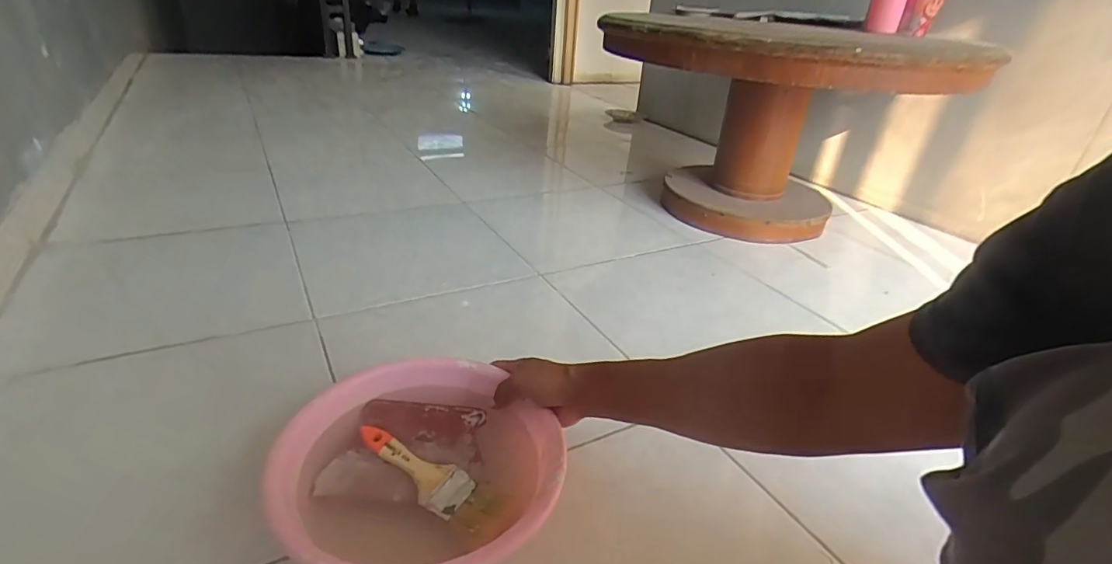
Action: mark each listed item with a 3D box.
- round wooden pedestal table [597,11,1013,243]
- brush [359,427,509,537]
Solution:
[{"bbox_3d":[0.478,-0.310,1.171,0.629,0.463,0.632,-13,34,-31],"label":"round wooden pedestal table"},{"bbox_3d":[-0.130,0.192,0.522,0.177,0.008,0.048,18,31,21],"label":"brush"}]

